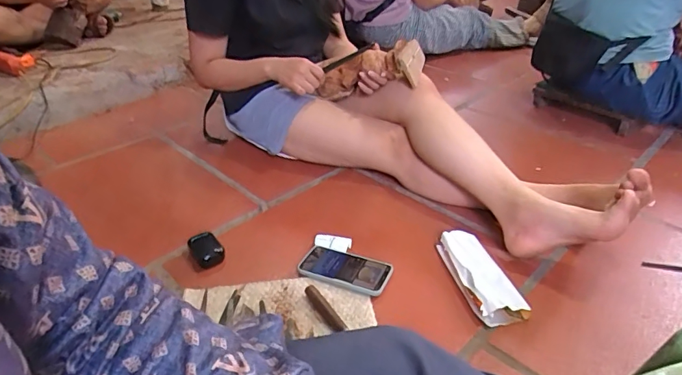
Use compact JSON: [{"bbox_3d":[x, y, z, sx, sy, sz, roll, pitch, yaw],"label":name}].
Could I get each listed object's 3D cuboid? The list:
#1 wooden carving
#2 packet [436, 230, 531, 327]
[{"bbox_3d":[0.056,-0.262,1.065,0.268,0.105,0.076,-11,25,32],"label":"wooden carving"},{"bbox_3d":[0.236,0.148,0.790,0.078,0.030,0.200,-8,34,-9],"label":"packet"}]

